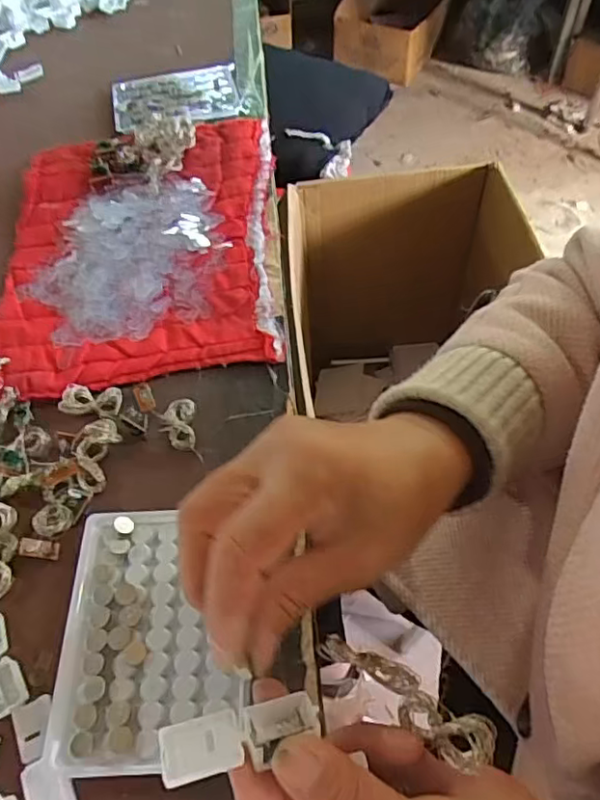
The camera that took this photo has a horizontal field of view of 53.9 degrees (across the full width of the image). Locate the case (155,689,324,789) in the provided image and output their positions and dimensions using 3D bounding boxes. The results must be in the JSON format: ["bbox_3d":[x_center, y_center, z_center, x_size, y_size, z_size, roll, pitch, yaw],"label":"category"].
[{"bbox_3d":[-0.021,0.121,0.210,0.055,0.011,0.021,-8,30,-20],"label":"case"}]

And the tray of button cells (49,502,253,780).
[{"bbox_3d":[-0.077,0.119,0.311,0.092,0.011,0.127,-2,56,-4],"label":"tray of button cells"}]

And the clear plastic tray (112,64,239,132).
[{"bbox_3d":[-0.132,-0.321,0.626,0.130,0.013,0.104,-10,57,-4],"label":"clear plastic tray"}]

